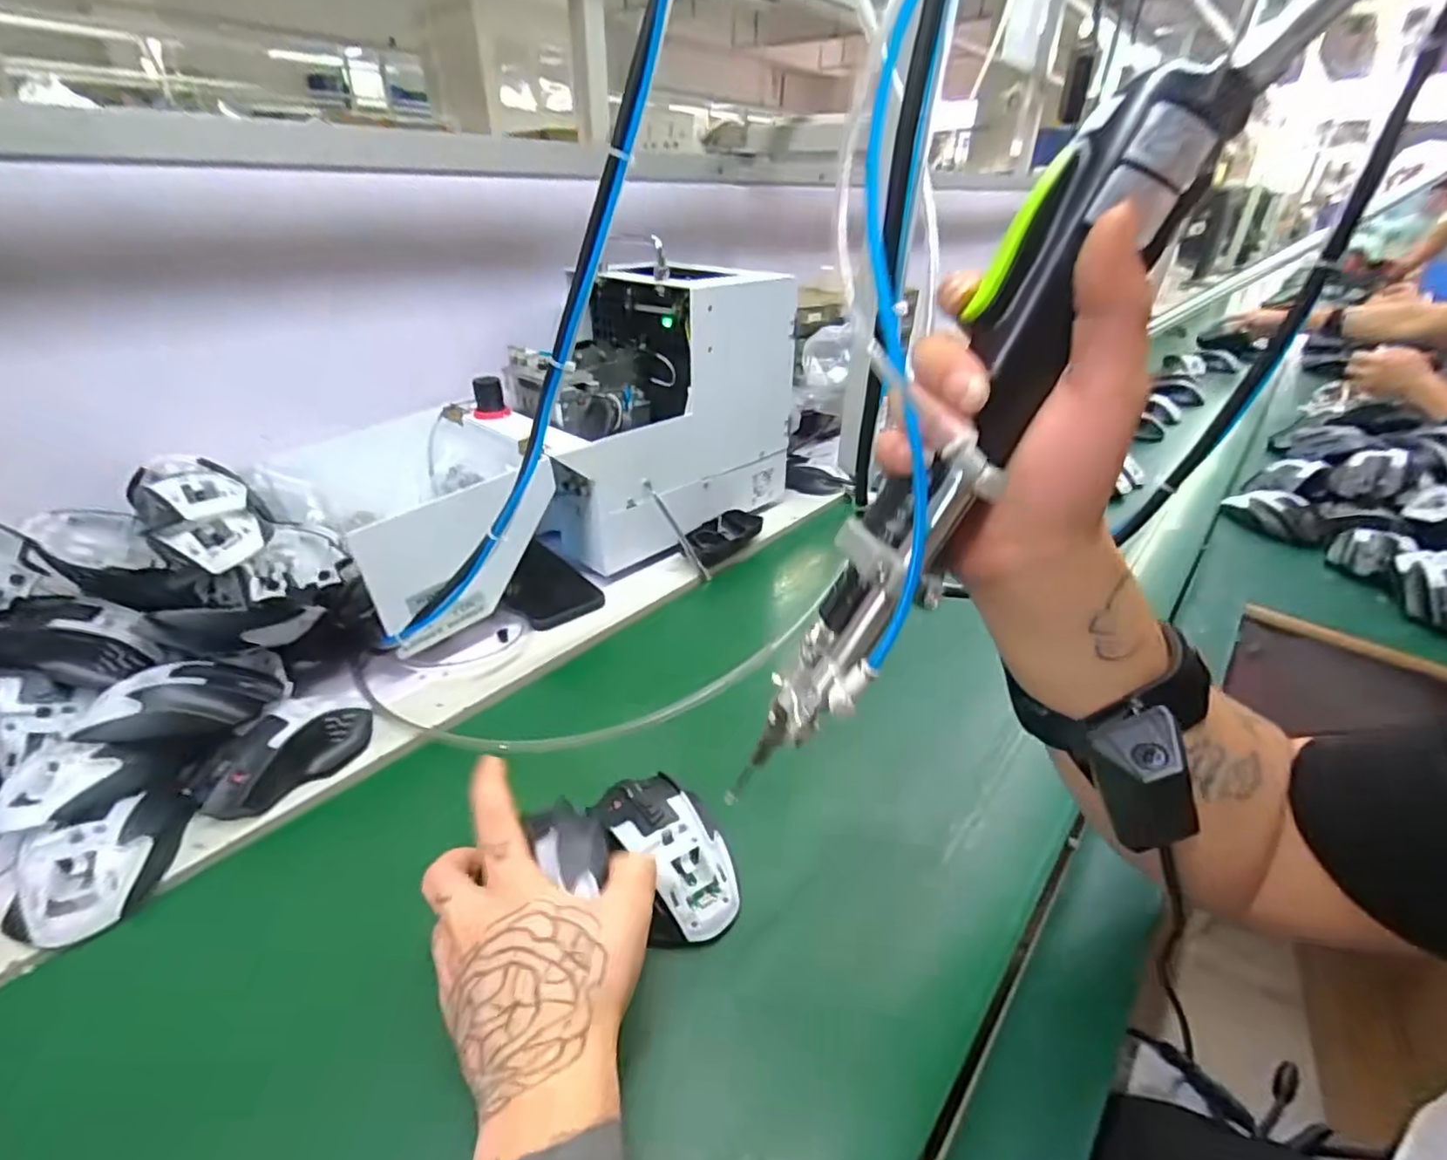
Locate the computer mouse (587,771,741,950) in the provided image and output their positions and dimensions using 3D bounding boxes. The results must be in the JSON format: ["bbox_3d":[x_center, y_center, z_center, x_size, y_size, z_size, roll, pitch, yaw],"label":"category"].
[{"bbox_3d":[-0.036,0.162,0.394,0.067,0.035,0.112,-15,35,-25],"label":"computer mouse"}]

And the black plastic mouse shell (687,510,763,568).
[{"bbox_3d":[-0.003,-0.051,0.741,0.053,0.024,0.109,27,39,34],"label":"black plastic mouse shell"}]

